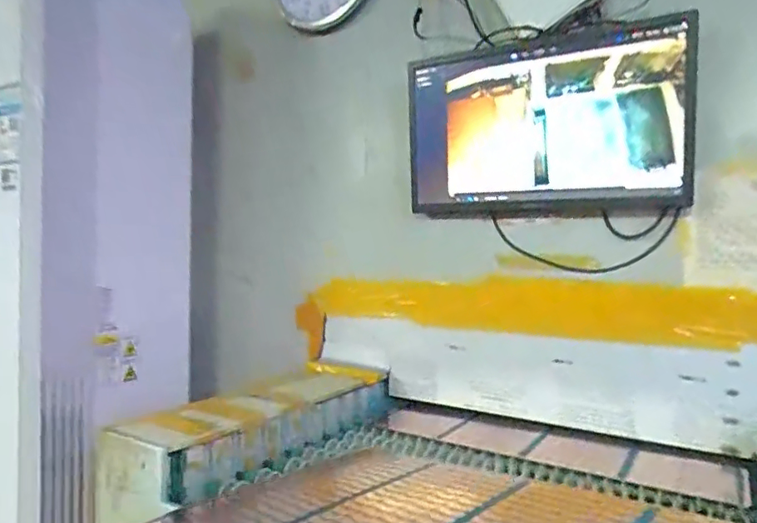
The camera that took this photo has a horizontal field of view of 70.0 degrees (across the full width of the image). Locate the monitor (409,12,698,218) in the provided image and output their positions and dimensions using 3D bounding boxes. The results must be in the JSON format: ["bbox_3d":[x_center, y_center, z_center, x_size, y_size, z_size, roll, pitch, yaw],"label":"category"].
[{"bbox_3d":[0.282,-0.237,0.979,0.503,0.311,0.057,-1,11,25],"label":"monitor"}]

